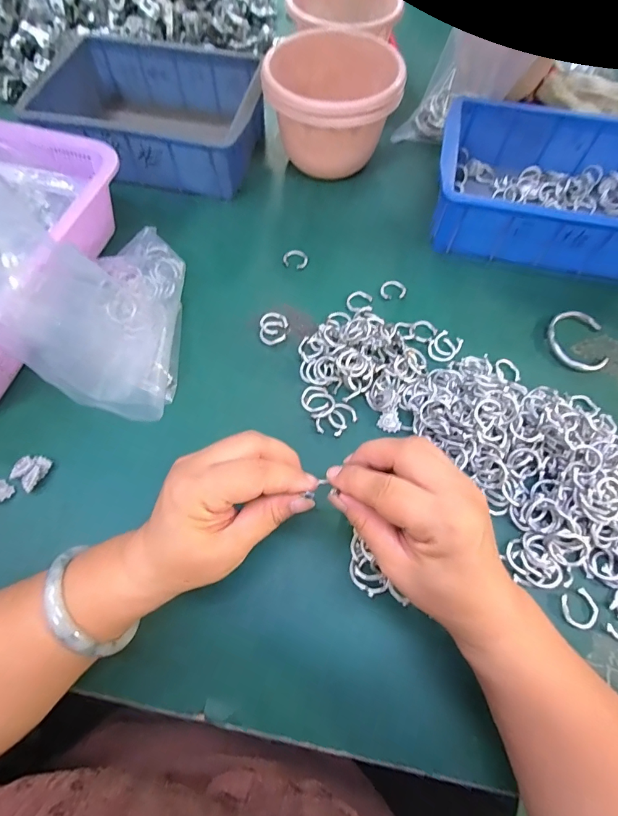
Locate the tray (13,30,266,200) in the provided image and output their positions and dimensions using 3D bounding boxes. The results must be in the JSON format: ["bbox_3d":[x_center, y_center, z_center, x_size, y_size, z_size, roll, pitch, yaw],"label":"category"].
[{"bbox_3d":[-0.179,-0.342,0.480,0.236,0.087,0.178,8,65,1],"label":"tray"}]

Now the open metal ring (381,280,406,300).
[{"bbox_3d":[0.088,-0.123,0.415,0.025,0.004,0.025,0,66,-1],"label":"open metal ring"}]

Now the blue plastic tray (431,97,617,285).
[{"bbox_3d":[0.260,-0.242,0.433,0.240,0.064,0.174,12,65,3],"label":"blue plastic tray"}]

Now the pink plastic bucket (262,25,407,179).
[{"bbox_3d":[0.023,-0.344,0.459,0.140,0.093,0.132,1,65,-2],"label":"pink plastic bucket"}]

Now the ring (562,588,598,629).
[{"bbox_3d":[0.196,0.145,0.286,0.025,0.004,0.024,0,66,-1],"label":"ring"}]

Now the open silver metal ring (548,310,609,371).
[{"bbox_3d":[0.262,-0.067,0.388,0.052,0.007,0.070,8,65,1],"label":"open silver metal ring"}]

